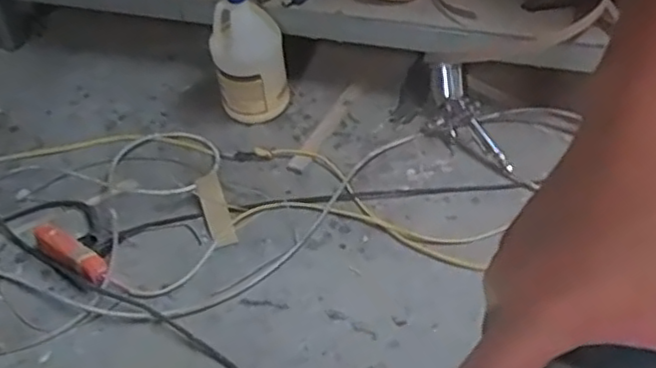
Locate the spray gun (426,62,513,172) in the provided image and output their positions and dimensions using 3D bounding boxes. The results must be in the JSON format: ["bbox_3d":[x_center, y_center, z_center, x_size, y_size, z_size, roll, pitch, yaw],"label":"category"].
[{"bbox_3d":[0.289,-0.126,1.445,0.094,0.101,0.258,-24,75,-16],"label":"spray gun"}]

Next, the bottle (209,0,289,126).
[{"bbox_3d":[-0.172,-0.270,1.451,0.151,0.284,0.120,-9,49,-3],"label":"bottle"}]

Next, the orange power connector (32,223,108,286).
[{"bbox_3d":[-0.472,0.122,1.227,0.183,0.066,0.050,28,56,25],"label":"orange power connector"}]

